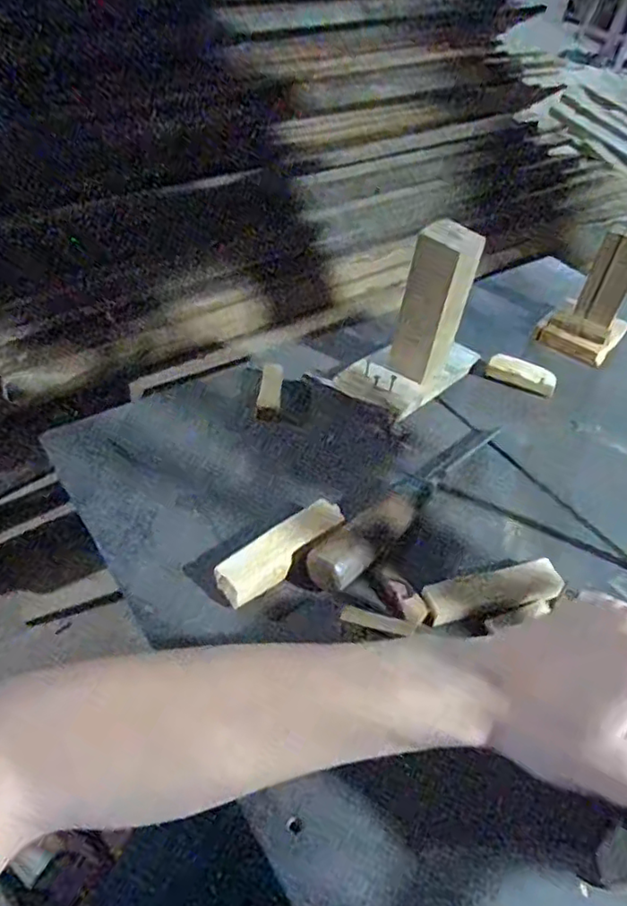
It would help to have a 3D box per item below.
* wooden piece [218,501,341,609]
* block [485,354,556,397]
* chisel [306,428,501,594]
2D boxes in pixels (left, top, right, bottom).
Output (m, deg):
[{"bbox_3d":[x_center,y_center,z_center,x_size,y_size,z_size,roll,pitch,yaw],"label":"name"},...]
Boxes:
[{"bbox_3d":[-0.021,0.069,0.421,0.100,0.026,0.028,-33,58,-30],"label":"wooden piece"},{"bbox_3d":[0.198,-0.073,0.579,0.064,0.019,0.028,20,49,13],"label":"block"},{"bbox_3d":[0.077,0.031,0.458,0.034,0.031,0.220,36,54,25],"label":"chisel"}]

